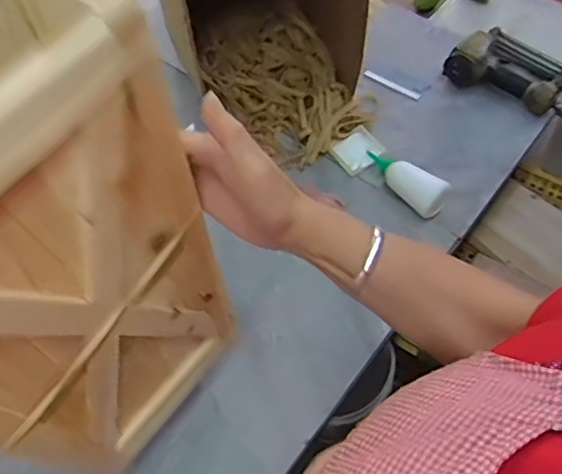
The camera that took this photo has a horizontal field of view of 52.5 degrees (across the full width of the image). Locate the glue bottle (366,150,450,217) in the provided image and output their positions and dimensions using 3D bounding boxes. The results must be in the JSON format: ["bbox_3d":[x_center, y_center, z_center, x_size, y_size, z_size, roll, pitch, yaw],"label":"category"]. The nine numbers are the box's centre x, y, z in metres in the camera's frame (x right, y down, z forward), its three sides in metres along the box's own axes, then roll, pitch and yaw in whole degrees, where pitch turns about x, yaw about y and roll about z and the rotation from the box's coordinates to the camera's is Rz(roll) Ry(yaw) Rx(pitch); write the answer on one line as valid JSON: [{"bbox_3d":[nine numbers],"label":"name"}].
[{"bbox_3d":[0.199,-0.099,0.924,0.049,0.049,0.153,-40,67,-18],"label":"glue bottle"}]

